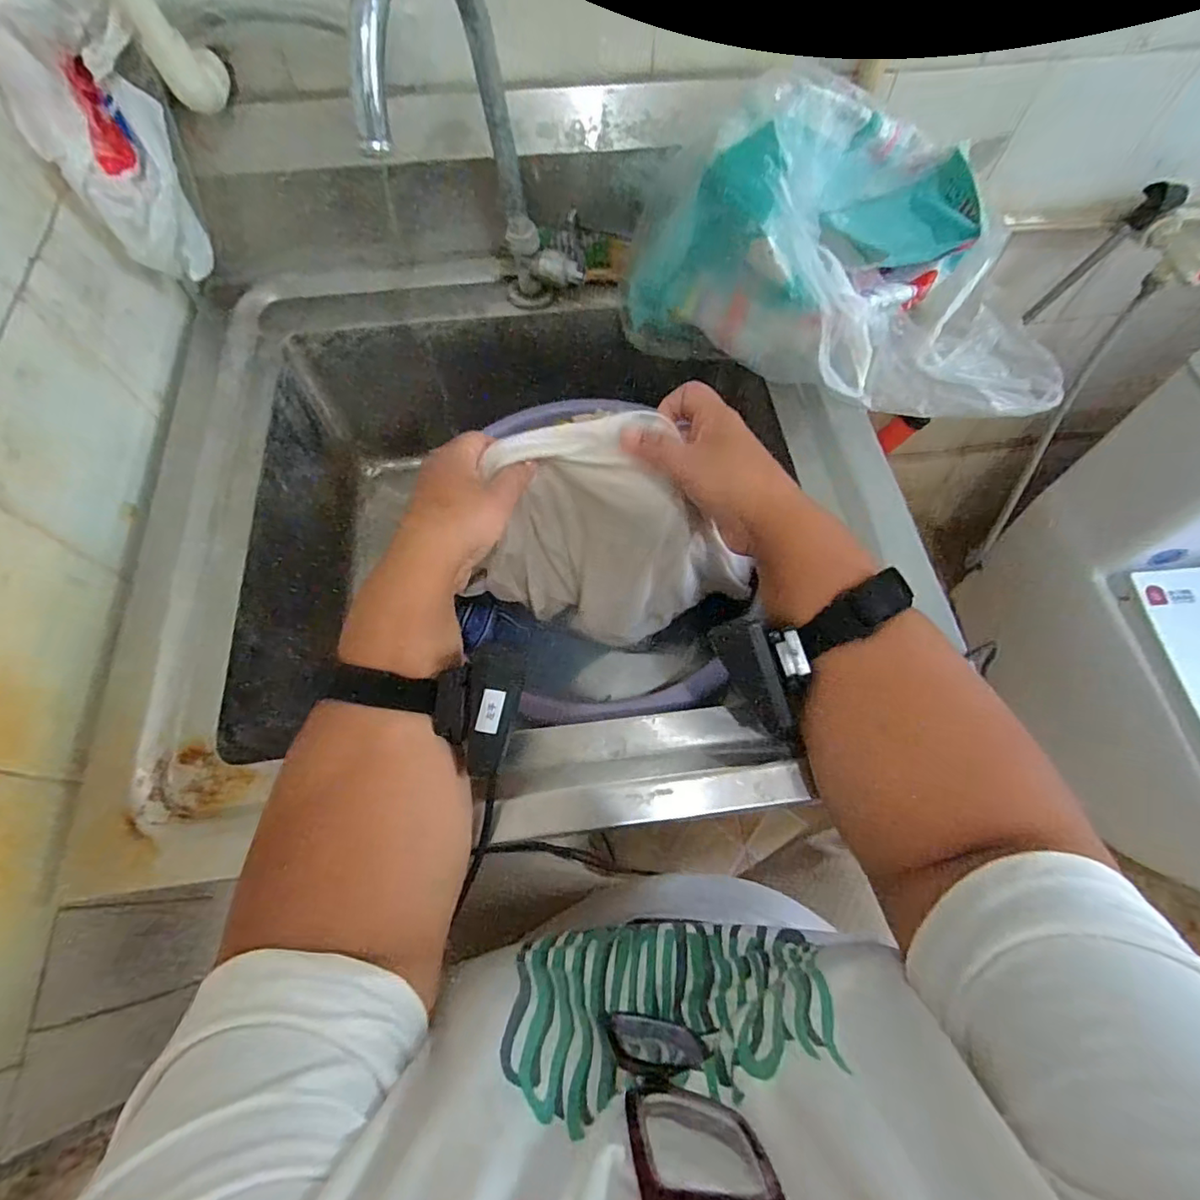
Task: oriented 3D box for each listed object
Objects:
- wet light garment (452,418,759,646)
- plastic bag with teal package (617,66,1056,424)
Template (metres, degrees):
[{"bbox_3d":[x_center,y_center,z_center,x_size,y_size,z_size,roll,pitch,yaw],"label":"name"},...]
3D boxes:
[{"bbox_3d":[0.005,-0.043,0.438,0.211,0.178,0.096,-10,66,-4],"label":"wet light garment"},{"bbox_3d":[0.199,-0.257,0.430,0.344,0.176,0.157,5,66,3],"label":"plastic bag with teal package"}]

